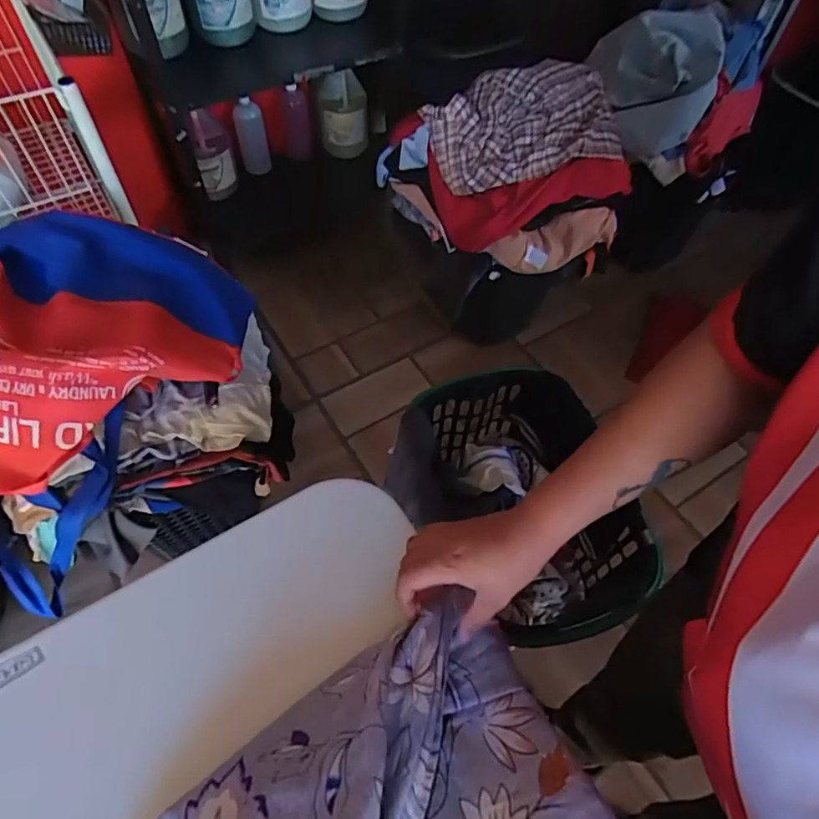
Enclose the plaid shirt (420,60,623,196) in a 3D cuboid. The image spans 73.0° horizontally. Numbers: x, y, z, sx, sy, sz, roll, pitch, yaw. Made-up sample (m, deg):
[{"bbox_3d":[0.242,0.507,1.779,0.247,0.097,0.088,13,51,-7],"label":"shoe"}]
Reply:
[{"bbox_3d":[0.286,-0.644,1.246,0.481,0.137,0.234,-17,59,-13],"label":"plaid shirt"}]

